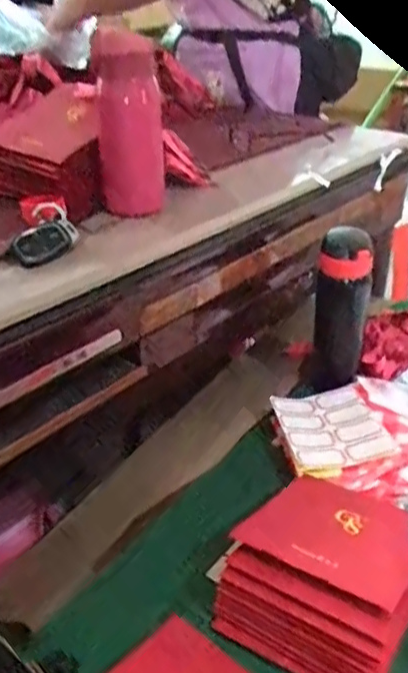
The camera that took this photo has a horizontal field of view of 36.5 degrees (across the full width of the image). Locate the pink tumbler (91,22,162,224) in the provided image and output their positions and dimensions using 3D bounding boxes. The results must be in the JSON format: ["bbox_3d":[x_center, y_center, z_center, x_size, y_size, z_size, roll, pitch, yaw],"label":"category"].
[{"bbox_3d":[-0.075,-0.209,0.624,0.062,0.168,0.056,-3,31,-4],"label":"pink tumbler"}]

